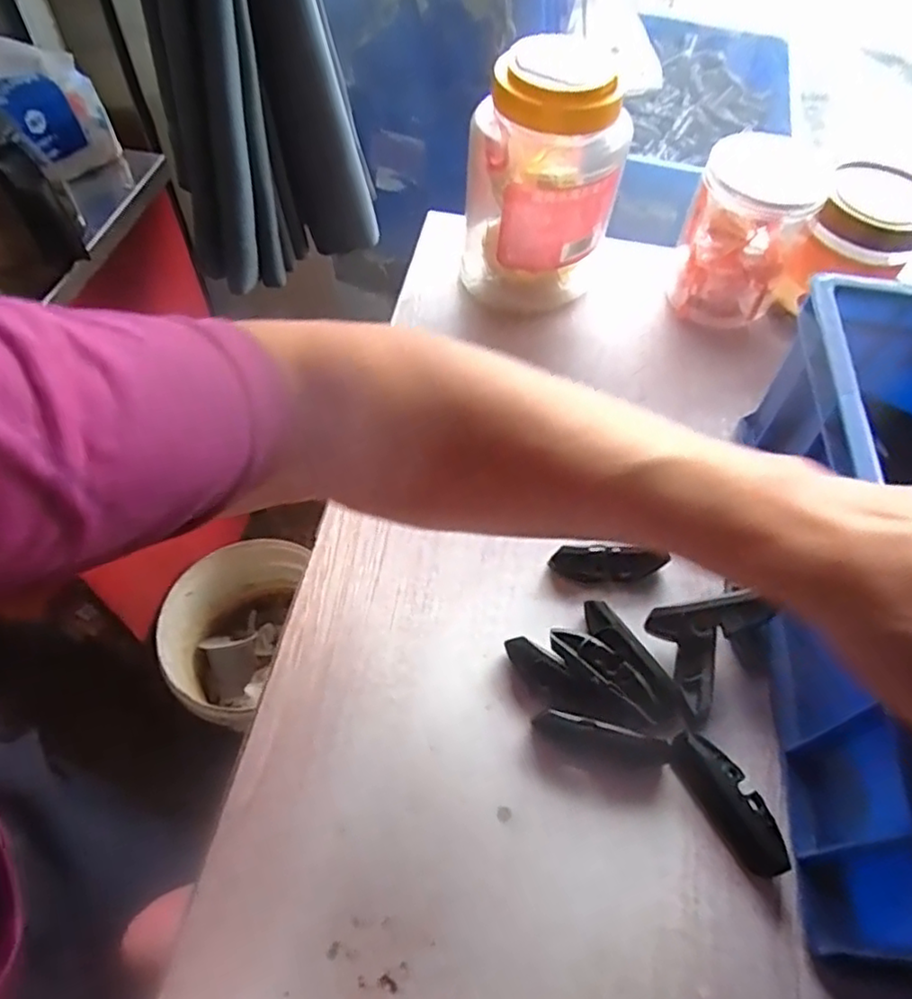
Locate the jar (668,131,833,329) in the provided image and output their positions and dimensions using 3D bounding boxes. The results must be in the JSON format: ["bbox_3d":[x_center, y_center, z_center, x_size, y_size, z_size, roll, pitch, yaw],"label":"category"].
[{"bbox_3d":[0.220,-0.204,0.497,0.083,0.116,0.089,1,56,-2],"label":"jar"}]

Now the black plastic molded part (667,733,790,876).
[{"bbox_3d":[0.138,0.151,0.325,0.023,0.017,0.070,-29,62,-20],"label":"black plastic molded part"}]

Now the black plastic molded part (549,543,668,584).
[{"bbox_3d":[0.091,0.040,0.391,0.065,0.017,0.016,3,56,-1],"label":"black plastic molded part"}]

